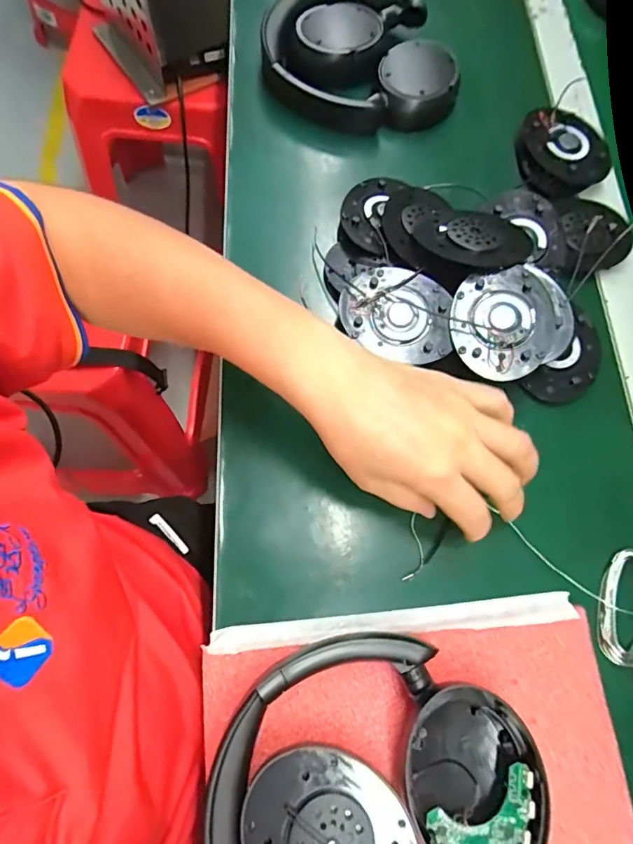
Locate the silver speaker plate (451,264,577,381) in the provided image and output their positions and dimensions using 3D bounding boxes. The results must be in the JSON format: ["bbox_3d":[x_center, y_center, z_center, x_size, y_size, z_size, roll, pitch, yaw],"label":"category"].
[{"bbox_3d":[0.138,-0.070,0.335,0.085,0.013,0.076,-9,73,-8],"label":"silver speaker plate"}]

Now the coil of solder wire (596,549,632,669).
[{"bbox_3d":[0.197,0.116,0.301,0.034,0.008,0.070,18,72,1],"label":"coil of solder wire"}]

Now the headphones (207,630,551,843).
[{"bbox_3d":[0.027,0.196,0.247,0.153,0.036,0.155,0,72,-1],"label":"headphones"}]

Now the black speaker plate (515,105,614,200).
[{"bbox_3d":[0.211,-0.232,0.412,0.071,0.016,0.078,1,72,-5],"label":"black speaker plate"}]

